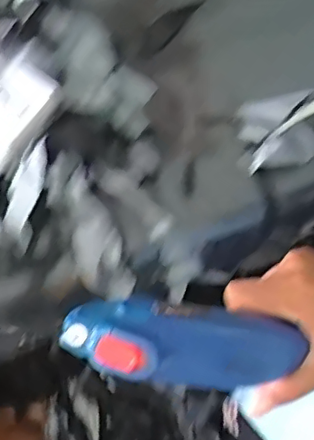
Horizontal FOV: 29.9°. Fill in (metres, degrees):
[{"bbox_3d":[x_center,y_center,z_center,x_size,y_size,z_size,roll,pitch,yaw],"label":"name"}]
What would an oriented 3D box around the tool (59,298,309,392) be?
[{"bbox_3d":[0.020,0.066,0.311,0.134,0.025,0.041,10,71,-19],"label":"tool"}]

